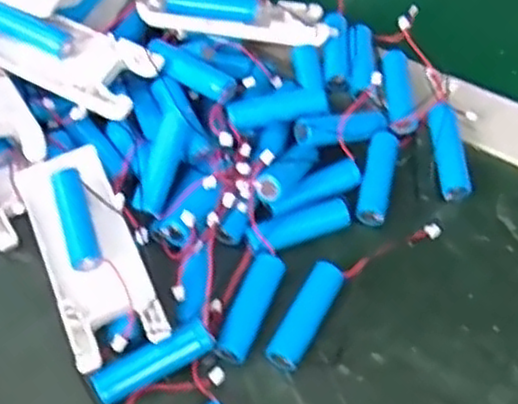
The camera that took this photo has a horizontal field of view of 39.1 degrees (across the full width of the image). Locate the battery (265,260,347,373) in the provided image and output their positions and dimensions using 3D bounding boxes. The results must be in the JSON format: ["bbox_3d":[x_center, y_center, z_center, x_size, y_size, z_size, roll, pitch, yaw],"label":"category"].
[{"bbox_3d":[0.021,0.050,0.322,0.015,0.011,0.052,27,58,16],"label":"battery"}]

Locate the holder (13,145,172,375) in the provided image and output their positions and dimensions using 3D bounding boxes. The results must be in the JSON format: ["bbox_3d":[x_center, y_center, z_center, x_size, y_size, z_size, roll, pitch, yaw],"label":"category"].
[{"bbox_3d":[-0.074,0.024,0.322,0.040,0.022,0.102,-20,58,-15],"label":"holder"}]

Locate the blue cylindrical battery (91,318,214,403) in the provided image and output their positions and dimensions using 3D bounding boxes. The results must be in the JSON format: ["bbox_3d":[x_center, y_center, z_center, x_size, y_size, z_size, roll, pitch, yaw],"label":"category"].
[{"bbox_3d":[-0.043,0.065,0.299,0.050,0.015,0.013,-24,59,-18],"label":"blue cylindrical battery"}]

